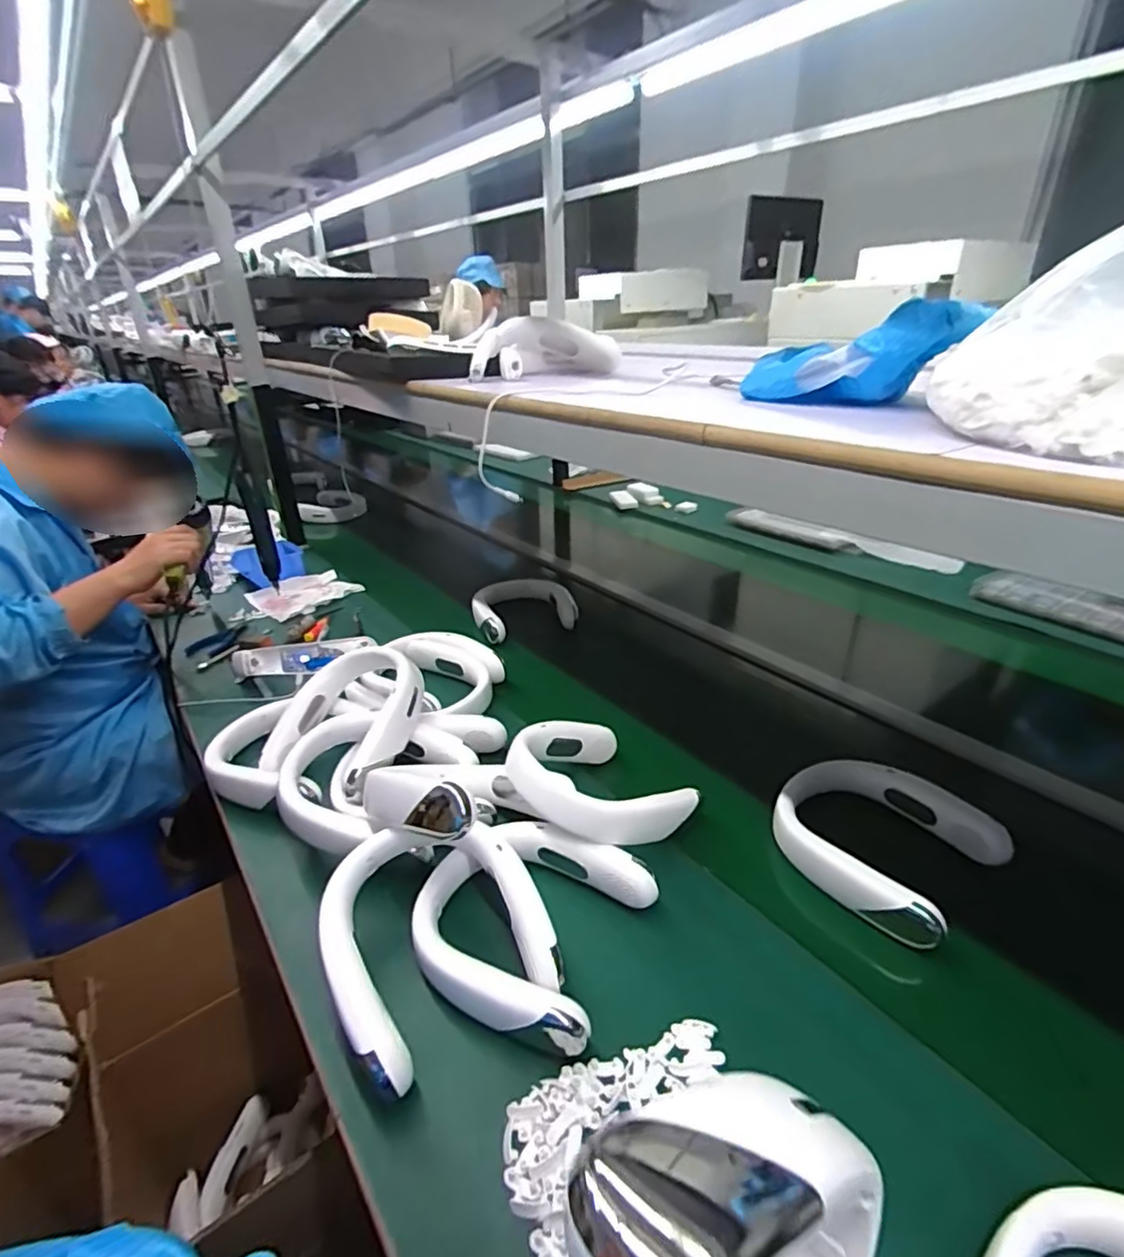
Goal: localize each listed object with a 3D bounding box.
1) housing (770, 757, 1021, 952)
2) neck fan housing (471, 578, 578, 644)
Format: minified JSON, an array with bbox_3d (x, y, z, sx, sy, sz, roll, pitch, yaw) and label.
[{"bbox_3d":[0.356,0.235,0.705,0.206,0.060,0.219,-23,34,-33],"label":"housing"},{"bbox_3d":[-0.087,-0.052,1.282,0.204,0.063,0.232,-8,29,-11],"label":"neck fan housing"}]

